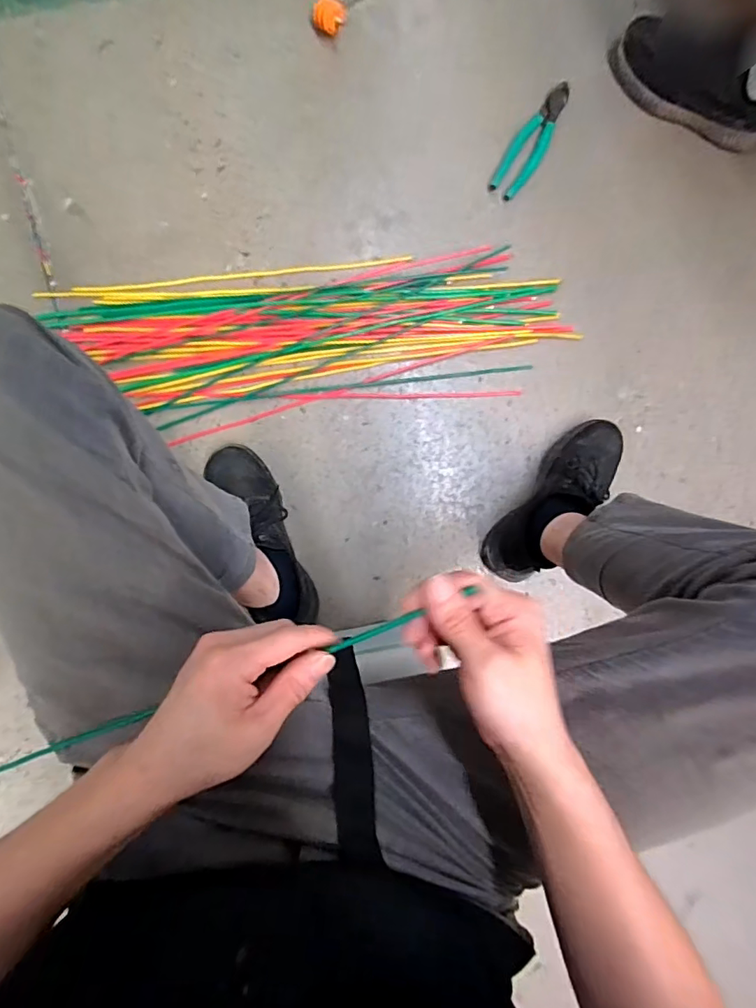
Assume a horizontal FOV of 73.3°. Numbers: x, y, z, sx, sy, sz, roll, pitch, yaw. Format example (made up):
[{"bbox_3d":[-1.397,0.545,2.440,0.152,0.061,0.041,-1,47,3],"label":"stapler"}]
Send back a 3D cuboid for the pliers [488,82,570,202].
[{"bbox_3d":[0.245,-0.573,0.801,0.052,0.011,0.196,31,88,-4],"label":"pliers"}]

